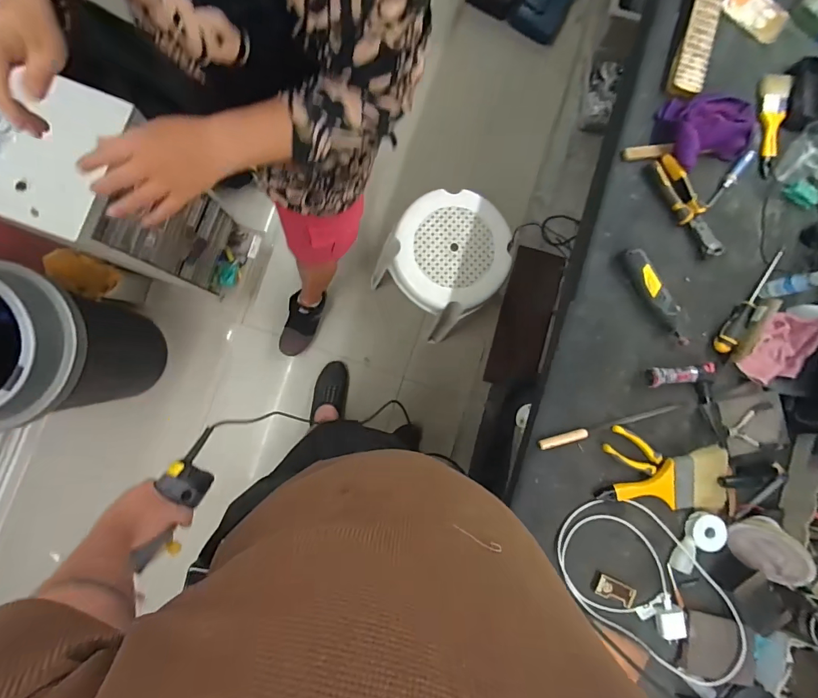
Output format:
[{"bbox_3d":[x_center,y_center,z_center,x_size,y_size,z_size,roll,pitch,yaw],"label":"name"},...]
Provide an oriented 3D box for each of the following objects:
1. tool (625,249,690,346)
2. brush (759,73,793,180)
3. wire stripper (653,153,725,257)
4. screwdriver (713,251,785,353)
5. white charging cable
[{"bbox_3d":[0.453,-0.096,0.759,0.044,0.035,0.202,-31,88,-4],"label":"tool"},{"bbox_3d":[0.698,-0.438,0.809,0.051,0.015,0.211,15,86,-1],"label":"brush"},{"bbox_3d":[0.522,-0.266,0.780,0.043,0.022,0.206,-27,87,-4],"label":"wire stripper"},{"bbox_3d":[0.639,-0.094,0.771,0.027,0.026,0.237,35,85,0],"label":"screwdriver"},{"bbox_3d":[0.440,0.421,0.725,0.383,0.021,0.204,35,85,0],"label":"white charging cable"}]

